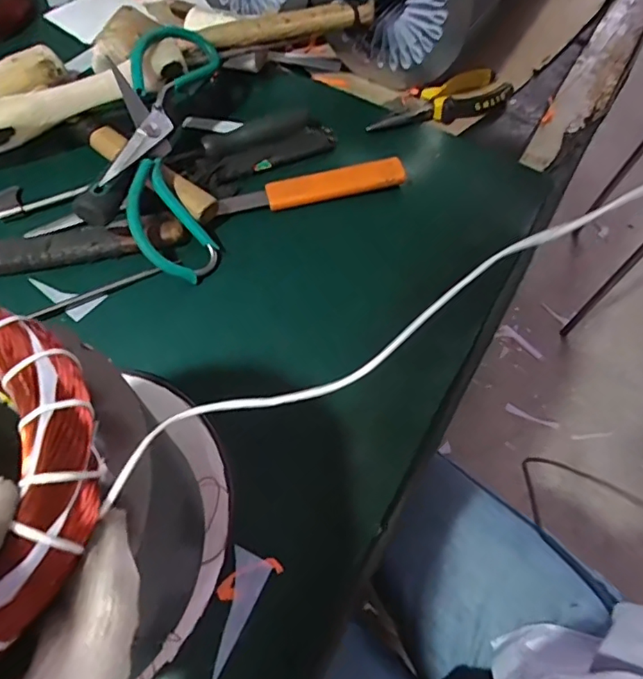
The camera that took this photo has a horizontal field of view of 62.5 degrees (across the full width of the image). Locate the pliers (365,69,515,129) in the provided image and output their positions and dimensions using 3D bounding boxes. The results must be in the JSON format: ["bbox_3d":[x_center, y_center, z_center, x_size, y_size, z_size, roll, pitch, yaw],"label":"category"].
[{"bbox_3d":[0.118,-0.228,0.517,0.156,0.018,0.050,-30,67,-18],"label":"pliers"}]

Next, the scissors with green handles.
[{"bbox_3d":[-0.127,-0.158,0.428,0.077,0.047,0.227,-3,75,-5],"label":"scissors with green handles"}]

